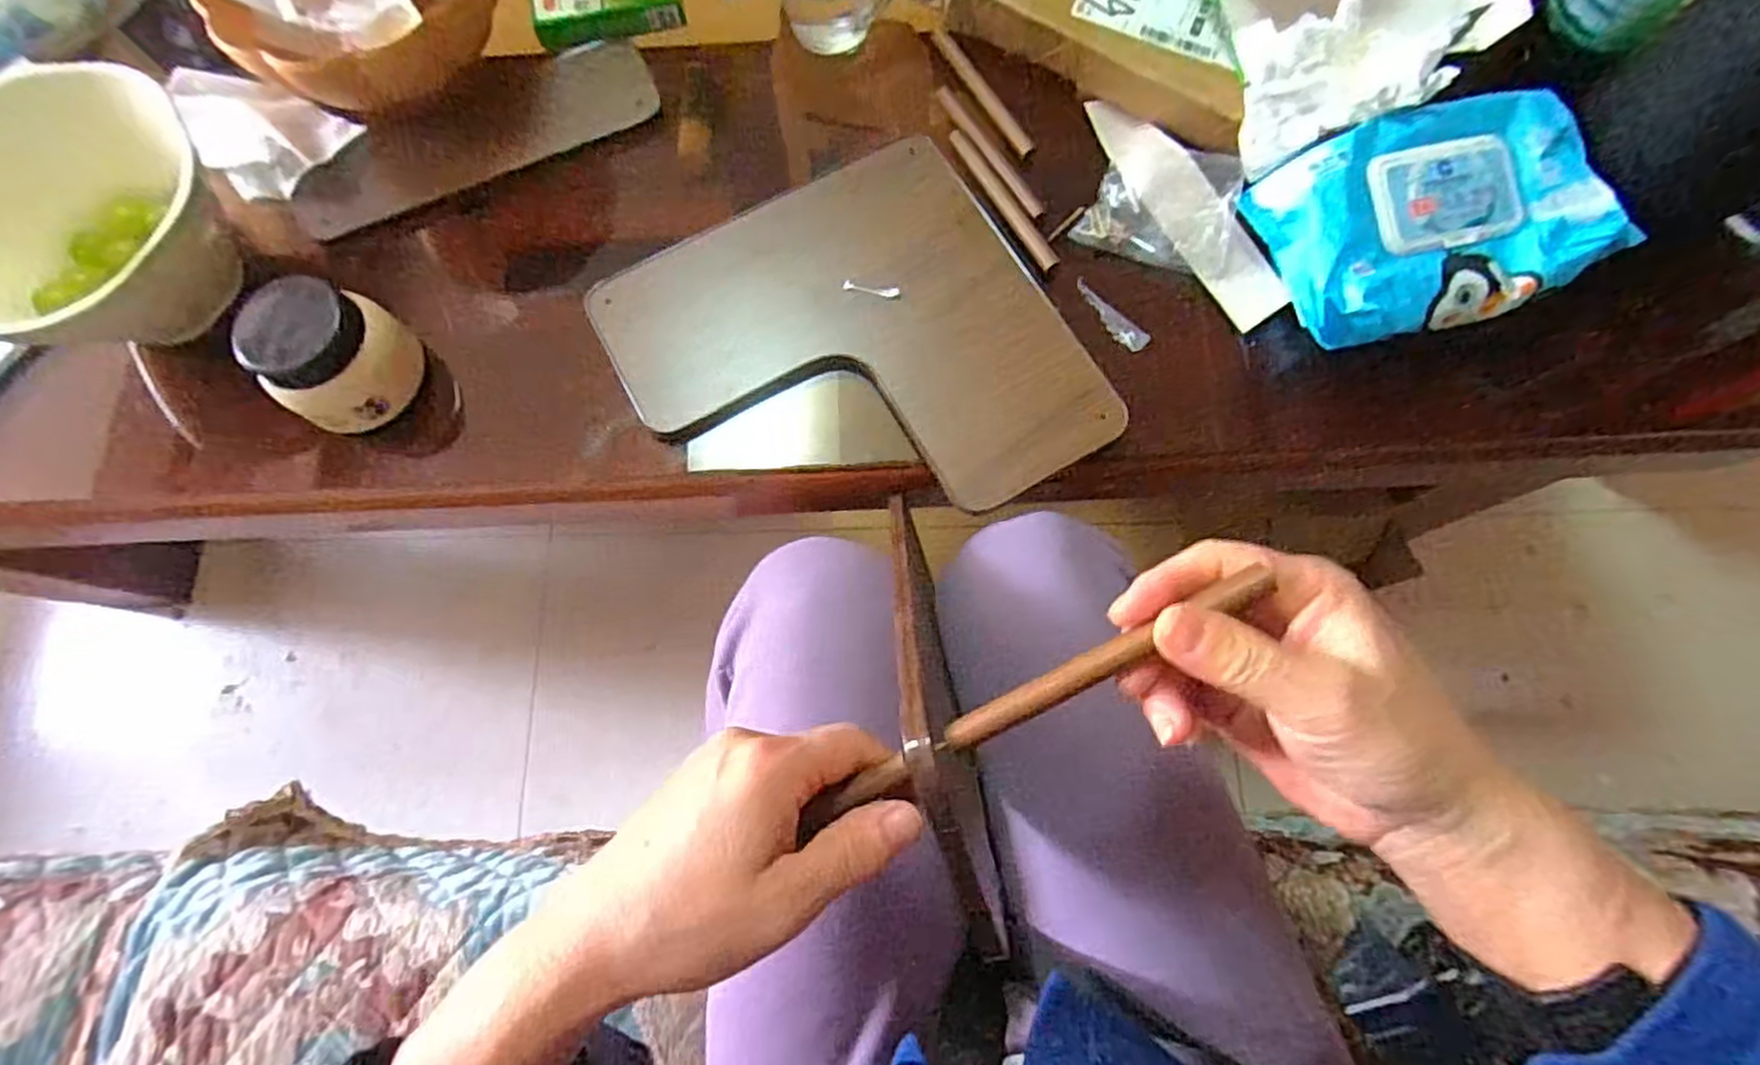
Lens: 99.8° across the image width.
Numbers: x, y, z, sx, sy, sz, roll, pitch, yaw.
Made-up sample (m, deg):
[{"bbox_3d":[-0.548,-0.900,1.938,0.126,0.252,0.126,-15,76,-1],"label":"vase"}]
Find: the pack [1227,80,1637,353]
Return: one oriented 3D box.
[{"bbox_3d":[0.336,-0.189,0.448,0.194,0.044,0.130,-18,74,-4],"label":"pack"}]

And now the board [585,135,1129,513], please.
[{"bbox_3d":[-0.020,-0.112,0.470,0.257,0.019,0.254,-28,75,-6],"label":"board"}]

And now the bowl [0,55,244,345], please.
[{"bbox_3d":[-0.498,-0.191,0.469,0.181,0.085,0.184,24,76,8],"label":"bowl"}]

